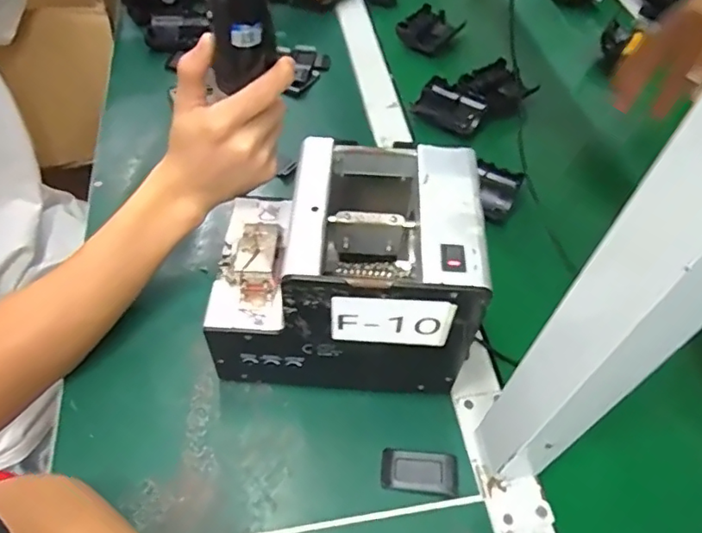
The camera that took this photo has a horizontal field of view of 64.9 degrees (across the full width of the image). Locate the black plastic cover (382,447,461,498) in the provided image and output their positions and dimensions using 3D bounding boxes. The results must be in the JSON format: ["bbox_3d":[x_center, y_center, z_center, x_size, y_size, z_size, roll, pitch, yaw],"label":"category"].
[{"bbox_3d":[0.050,0.148,0.400,0.056,0.004,0.030,4,54,1],"label":"black plastic cover"}]

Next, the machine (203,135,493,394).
[{"bbox_3d":[-0.006,0.003,0.413,0.174,0.144,0.127,3,54,0],"label":"machine"}]

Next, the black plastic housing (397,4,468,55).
[{"bbox_3d":[0.103,-0.316,0.733,0.065,0.021,0.088,34,60,20],"label":"black plastic housing"}]

